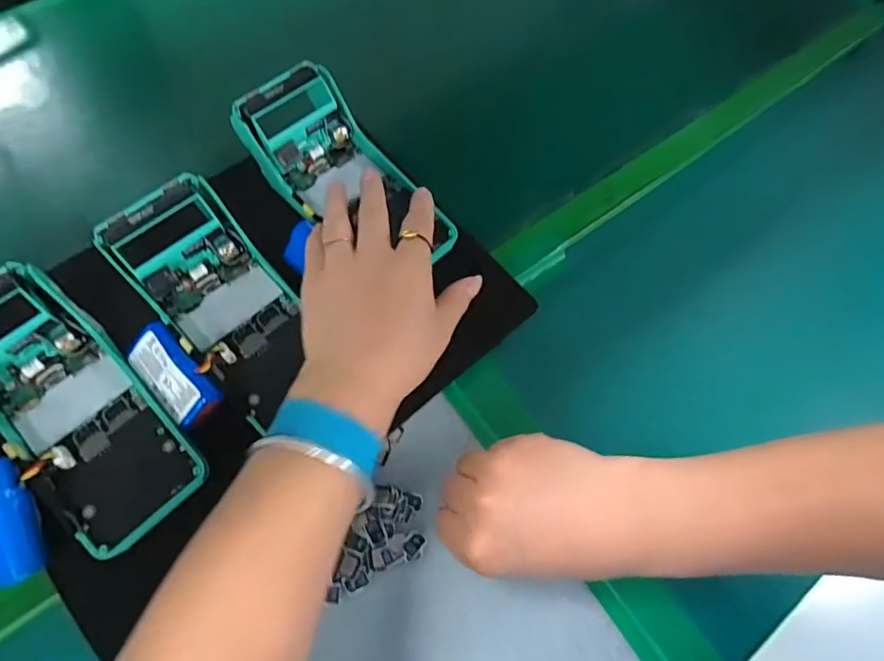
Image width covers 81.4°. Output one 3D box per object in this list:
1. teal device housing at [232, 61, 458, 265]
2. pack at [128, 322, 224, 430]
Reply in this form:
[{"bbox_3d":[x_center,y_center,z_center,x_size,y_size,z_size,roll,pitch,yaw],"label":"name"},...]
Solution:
[{"bbox_3d":[-0.064,-0.113,0.370,0.160,0.060,0.081,41,71,14],"label":"teal device housing"},{"bbox_3d":[-0.169,0.029,0.324,0.031,0.015,0.068,-39,73,-21],"label":"pack"}]

